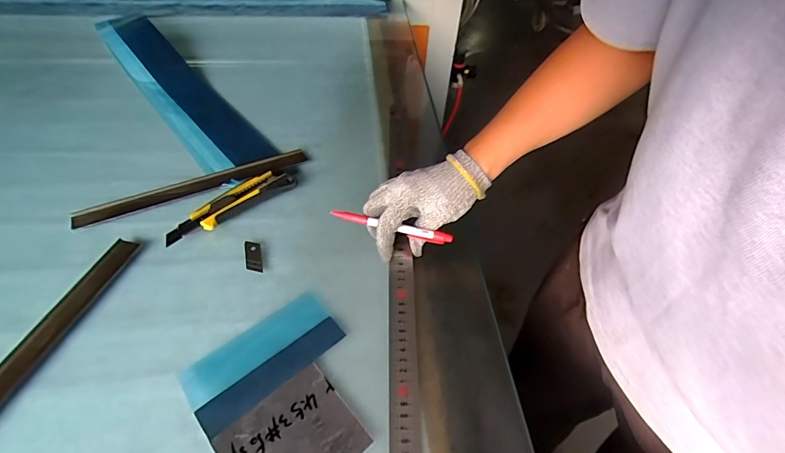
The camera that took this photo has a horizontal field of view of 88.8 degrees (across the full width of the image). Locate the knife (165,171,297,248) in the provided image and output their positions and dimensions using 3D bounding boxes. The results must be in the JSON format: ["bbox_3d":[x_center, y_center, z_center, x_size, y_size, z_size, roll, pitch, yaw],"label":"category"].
[{"bbox_3d":[-0.206,-0.027,0.513,0.166,0.020,0.037,-33,56,-27],"label":"knife"}]

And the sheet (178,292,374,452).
[{"bbox_3d":[-0.095,0.153,0.371,0.142,0.008,0.167,-32,57,-28],"label":"sheet"}]

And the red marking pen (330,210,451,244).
[{"bbox_3d":[-0.002,0.000,0.452,0.138,0.014,0.009,13,49,6],"label":"red marking pen"}]

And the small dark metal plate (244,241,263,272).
[{"bbox_3d":[-0.165,0.035,0.475,0.018,0.005,0.046,-7,48,-18],"label":"small dark metal plate"}]

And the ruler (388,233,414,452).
[{"bbox_3d":[0.010,0.162,0.356,0.024,0.004,0.361,0,50,-2],"label":"ruler"}]

